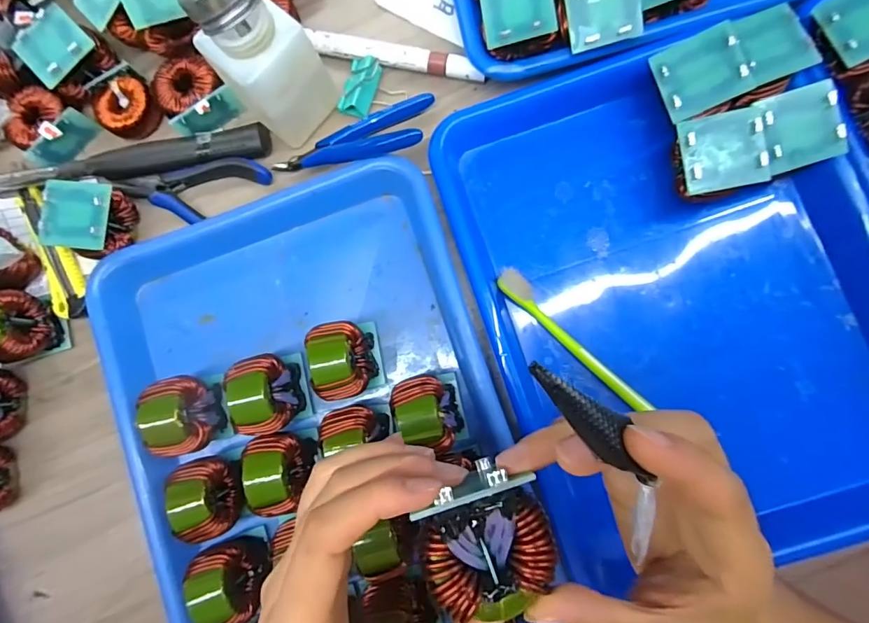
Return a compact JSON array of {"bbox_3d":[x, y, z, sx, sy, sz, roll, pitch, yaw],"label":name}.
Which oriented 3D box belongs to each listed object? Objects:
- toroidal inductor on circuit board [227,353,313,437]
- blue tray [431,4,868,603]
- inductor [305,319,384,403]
[{"bbox_3d":[-0.107,0.054,0.304,0.038,0.054,0.050,-8,84,4],"label":"toroidal inductor on circuit board"},{"bbox_3d":[0.162,-0.004,0.299,0.266,0.033,0.338,-14,85,1],"label":"blue tray"},{"bbox_3d":[-0.057,0.031,0.300,0.038,0.049,0.047,-11,84,3],"label":"inductor"}]

